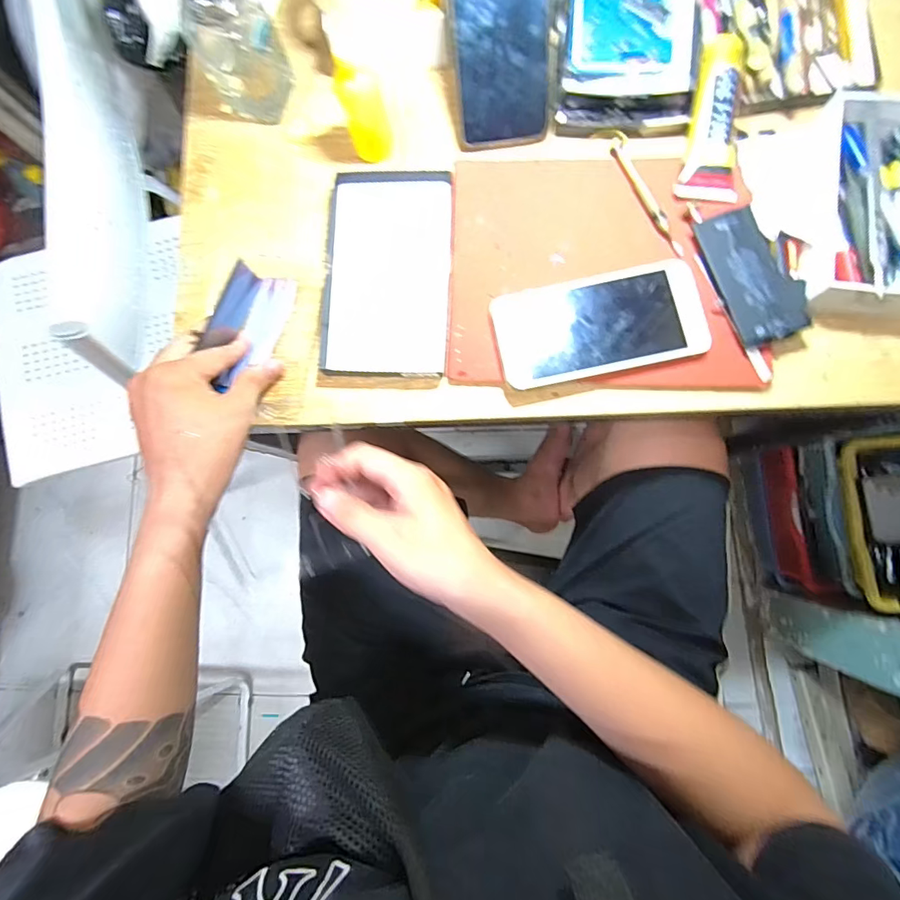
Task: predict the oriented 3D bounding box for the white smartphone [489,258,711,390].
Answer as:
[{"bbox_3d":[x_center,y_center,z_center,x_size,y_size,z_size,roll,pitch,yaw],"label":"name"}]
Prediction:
[{"bbox_3d":[0.116,-0.098,0.365,0.156,0.012,0.080,-12,82,3],"label":"white smartphone"}]

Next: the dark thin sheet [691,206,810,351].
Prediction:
[{"bbox_3d":[0.234,-0.135,0.357,0.056,0.010,0.105,-18,81,2],"label":"dark thin sheet"}]

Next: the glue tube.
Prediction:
[{"bbox_3d":[0.210,-0.263,0.367,0.043,0.018,0.128,5,95,5],"label":"glue tube"}]

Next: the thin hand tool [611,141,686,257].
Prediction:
[{"bbox_3d":[0.160,-0.205,0.377,0.009,0.004,0.110,-26,81,0],"label":"thin hand tool"}]

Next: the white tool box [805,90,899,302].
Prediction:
[{"bbox_3d":[0.319,-0.191,0.348,0.085,0.034,0.169,8,83,5],"label":"white tool box"}]

